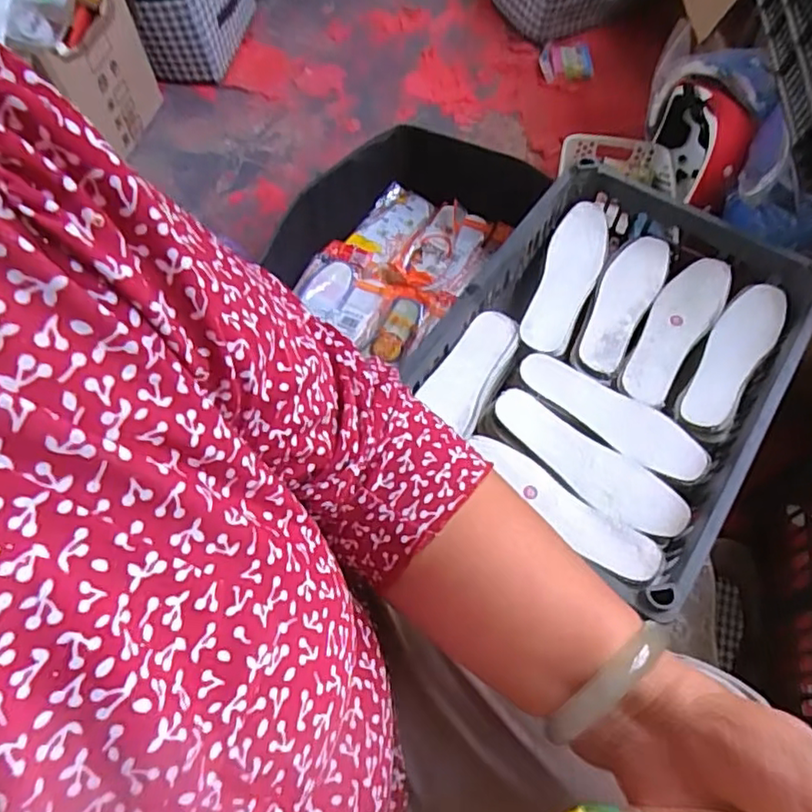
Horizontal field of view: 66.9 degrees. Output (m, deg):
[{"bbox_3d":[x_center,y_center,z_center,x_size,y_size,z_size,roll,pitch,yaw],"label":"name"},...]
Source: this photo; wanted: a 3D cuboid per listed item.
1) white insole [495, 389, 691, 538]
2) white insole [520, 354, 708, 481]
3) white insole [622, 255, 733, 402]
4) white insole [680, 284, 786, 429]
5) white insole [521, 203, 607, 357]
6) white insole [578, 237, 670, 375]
[{"bbox_3d":[0.191,0.061,0.658,0.222,0.009,0.068,35,70,20],"label":"white insole"},{"bbox_3d":[0.228,0.008,0.689,0.217,0.006,0.075,32,58,16],"label":"white insole"},{"bbox_3d":[0.325,-0.093,0.743,0.067,0.019,0.217,29,68,17],"label":"white insole"},{"bbox_3d":[0.383,-0.058,0.726,0.066,0.023,0.221,33,69,19],"label":"white insole"},{"bbox_3d":[0.203,-0.164,0.765,0.066,0.016,0.222,17,65,12],"label":"white insole"},{"bbox_3d":[0.267,-0.131,0.760,0.065,0.013,0.218,24,66,15],"label":"white insole"}]

